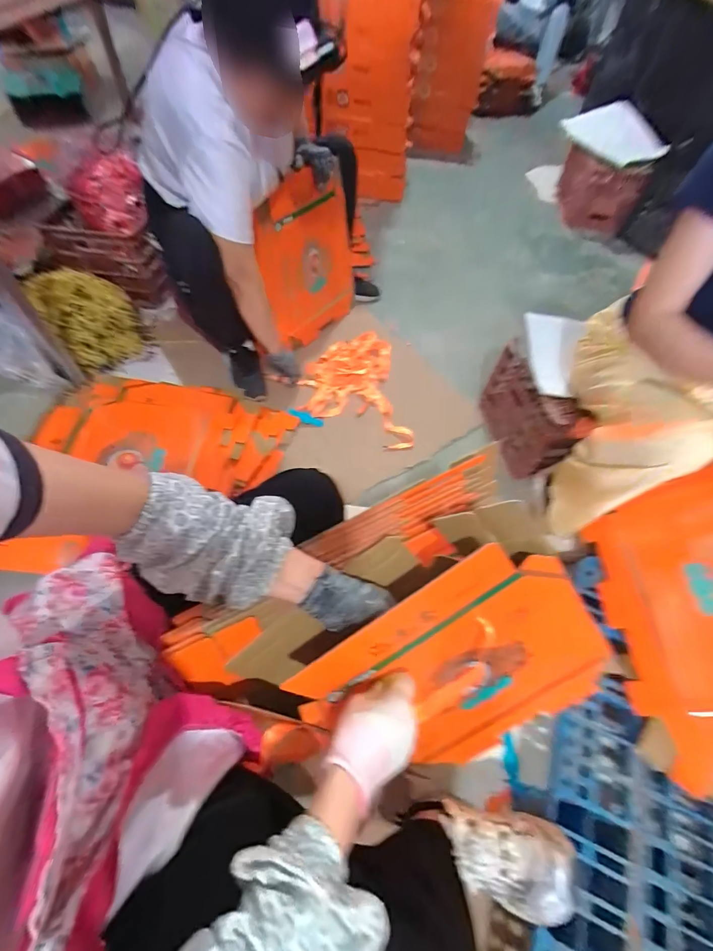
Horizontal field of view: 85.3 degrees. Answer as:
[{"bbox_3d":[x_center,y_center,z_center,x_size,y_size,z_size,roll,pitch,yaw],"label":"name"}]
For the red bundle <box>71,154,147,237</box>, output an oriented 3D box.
[{"bbox_3d":[-0.847,-0.954,1.321,0.225,0.147,0.294,-22,61,-17],"label":"red bundle"}]

